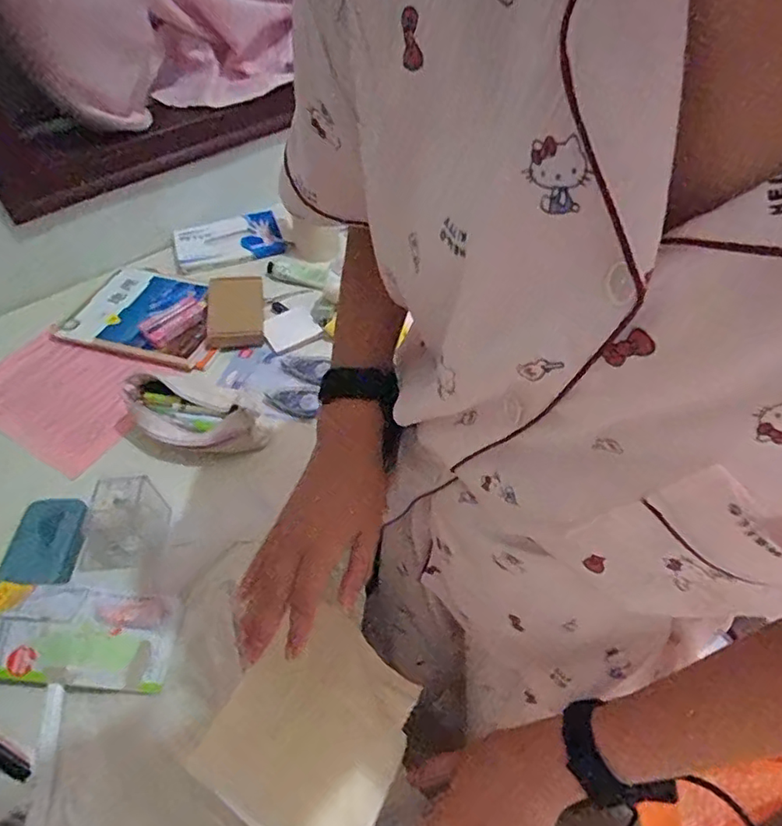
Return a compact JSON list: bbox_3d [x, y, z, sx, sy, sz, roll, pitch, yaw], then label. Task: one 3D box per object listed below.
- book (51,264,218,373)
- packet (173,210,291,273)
[{"bbox_3d":[-0.380,-0.164,0.917,0.254,0.018,0.200,13,51,12],"label":"book"},{"bbox_3d":[-0.298,-0.313,1.039,0.189,0.019,0.114,-16,61,-9],"label":"packet"}]

